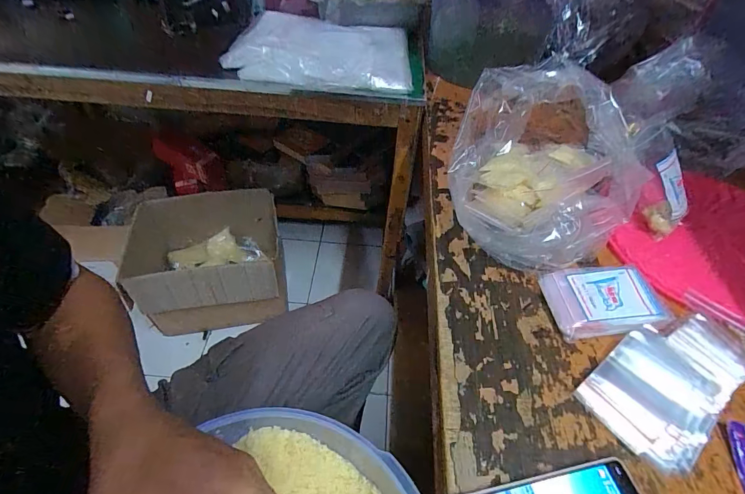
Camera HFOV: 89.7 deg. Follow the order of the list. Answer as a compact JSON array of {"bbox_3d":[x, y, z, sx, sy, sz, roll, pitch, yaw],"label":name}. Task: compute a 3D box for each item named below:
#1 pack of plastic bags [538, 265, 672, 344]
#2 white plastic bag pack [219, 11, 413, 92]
[{"bbox_3d":[0.264,0.061,0.431,0.117,0.032,0.078,-5,49,-5],"label":"pack of plastic bags"},{"bbox_3d":[-0.108,-0.426,0.796,0.365,0.054,0.278,2,49,1],"label":"white plastic bag pack"}]

